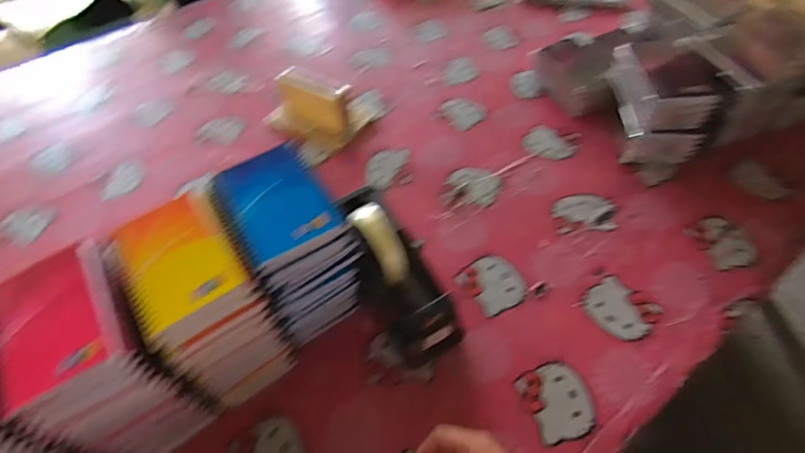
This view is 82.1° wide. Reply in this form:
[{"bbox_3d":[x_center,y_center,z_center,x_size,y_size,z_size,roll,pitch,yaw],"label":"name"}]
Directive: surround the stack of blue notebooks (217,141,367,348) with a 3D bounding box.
[{"bbox_3d":[-0.119,0.029,0.515,0.105,0.185,0.132,-33,57,-20],"label":"stack of blue notebooks"}]

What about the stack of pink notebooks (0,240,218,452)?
[{"bbox_3d":[-0.281,0.131,0.449,0.102,0.180,0.135,-31,55,-18],"label":"stack of pink notebooks"}]

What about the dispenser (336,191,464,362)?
[{"bbox_3d":[-0.016,0.050,0.524,0.075,0.132,0.194,-27,54,-15],"label":"dispenser"}]

